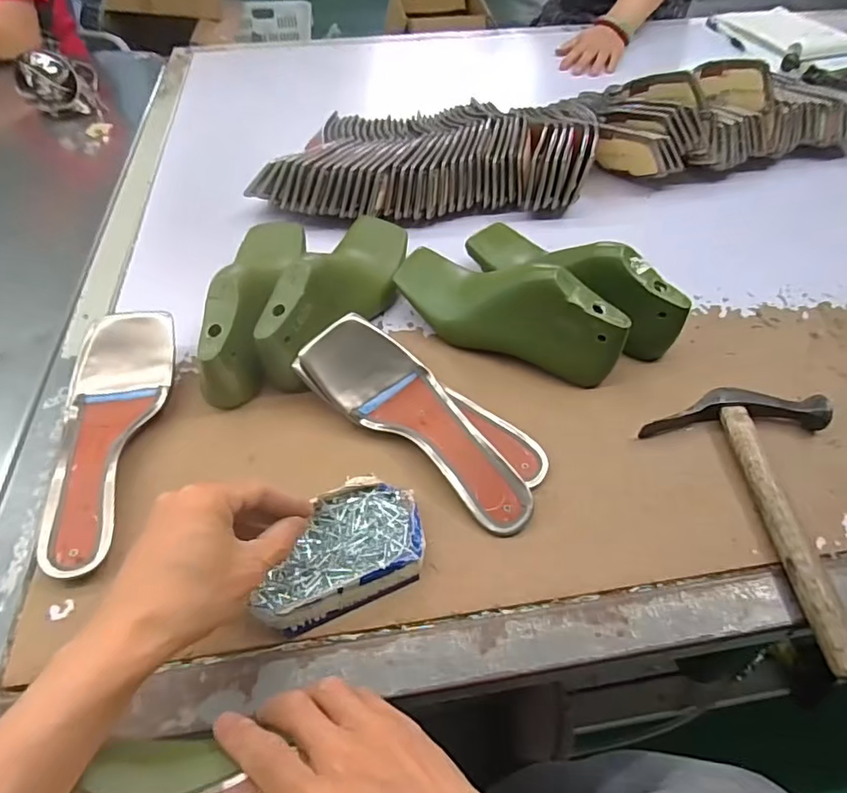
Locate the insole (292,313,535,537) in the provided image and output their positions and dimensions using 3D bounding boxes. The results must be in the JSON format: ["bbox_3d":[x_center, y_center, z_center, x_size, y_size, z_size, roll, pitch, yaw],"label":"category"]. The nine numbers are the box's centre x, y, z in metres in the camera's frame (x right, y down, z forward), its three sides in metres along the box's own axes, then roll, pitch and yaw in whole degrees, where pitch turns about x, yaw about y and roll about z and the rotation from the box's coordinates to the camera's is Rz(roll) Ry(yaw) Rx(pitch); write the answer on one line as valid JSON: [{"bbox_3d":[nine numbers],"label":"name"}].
[{"bbox_3d":[-0.001,0.014,0.452,0.231,0.065,0.080,33,58,24],"label":"insole"}]

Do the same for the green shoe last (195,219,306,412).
[{"bbox_3d":[-0.167,-0.102,0.531,0.078,0.089,0.239,-3,51,-3],"label":"green shoe last"}]

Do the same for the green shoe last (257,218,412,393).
[{"bbox_3d":[-0.081,-0.109,0.535,0.075,0.091,0.238,13,52,10],"label":"green shoe last"}]

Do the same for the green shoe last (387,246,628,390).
[{"bbox_3d":[0.078,-0.090,0.526,0.237,0.086,0.072,23,54,17],"label":"green shoe last"}]

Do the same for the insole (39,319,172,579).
[{"bbox_3d":[-0.269,0.029,0.441,0.084,0.057,0.227,0,51,0],"label":"insole"}]

